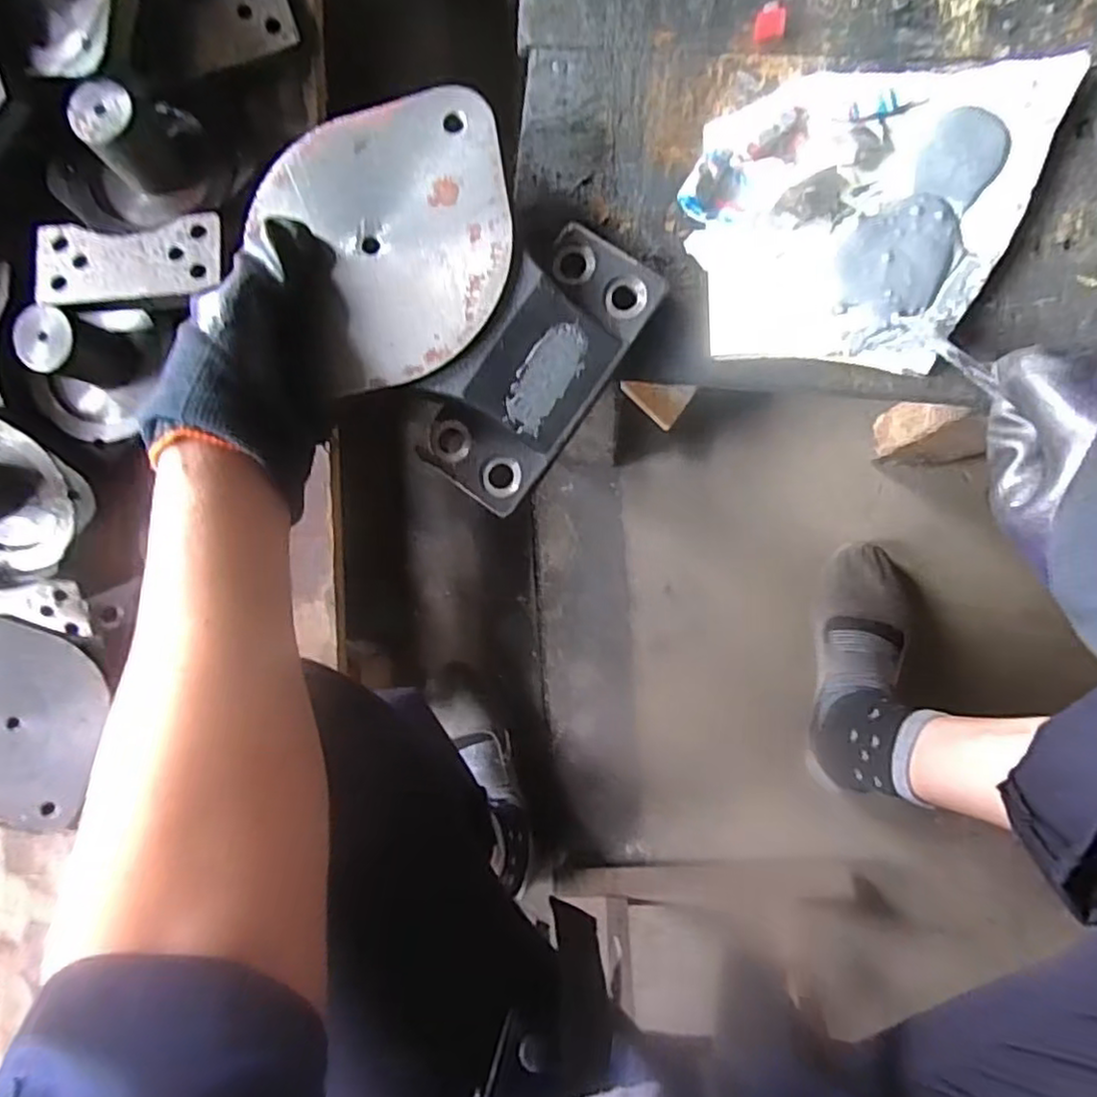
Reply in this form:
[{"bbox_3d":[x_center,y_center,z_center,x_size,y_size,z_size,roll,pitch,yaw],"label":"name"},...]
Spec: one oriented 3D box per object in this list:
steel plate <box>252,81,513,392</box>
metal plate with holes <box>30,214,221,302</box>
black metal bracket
[{"bbox_3d":[-0.075,-0.150,0.329,0.116,0.009,0.133,-12,90,4],"label":"steel plate"},{"bbox_3d":[-0.311,-0.216,0.502,0.131,0.010,0.058,-5,89,-3],"label":"metal plate with holes"},{"bbox_3d":[-0.006,-0.091,0.336,0.065,0.028,0.142,37,93,3],"label":"black metal bracket"}]

